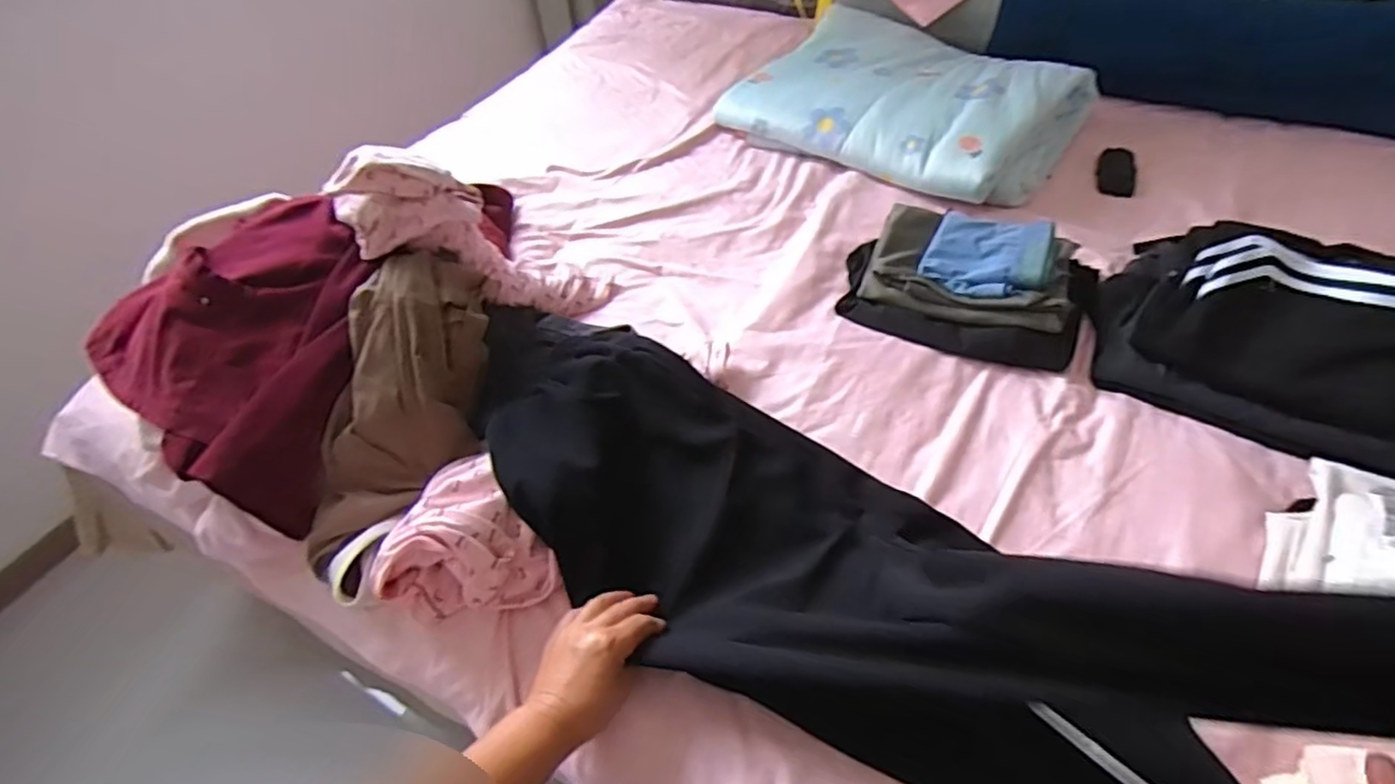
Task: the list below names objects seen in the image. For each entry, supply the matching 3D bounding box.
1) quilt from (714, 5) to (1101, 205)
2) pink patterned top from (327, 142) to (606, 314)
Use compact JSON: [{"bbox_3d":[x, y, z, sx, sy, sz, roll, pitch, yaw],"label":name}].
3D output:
[{"bbox_3d":[0.340,-0.491,1.117,0.520,0.100,0.360,30,58,27],"label":"quilt"},{"bbox_3d":[-0.283,-0.194,0.851,0.093,0.351,0.134,-41,45,25],"label":"pink patterned top"}]

